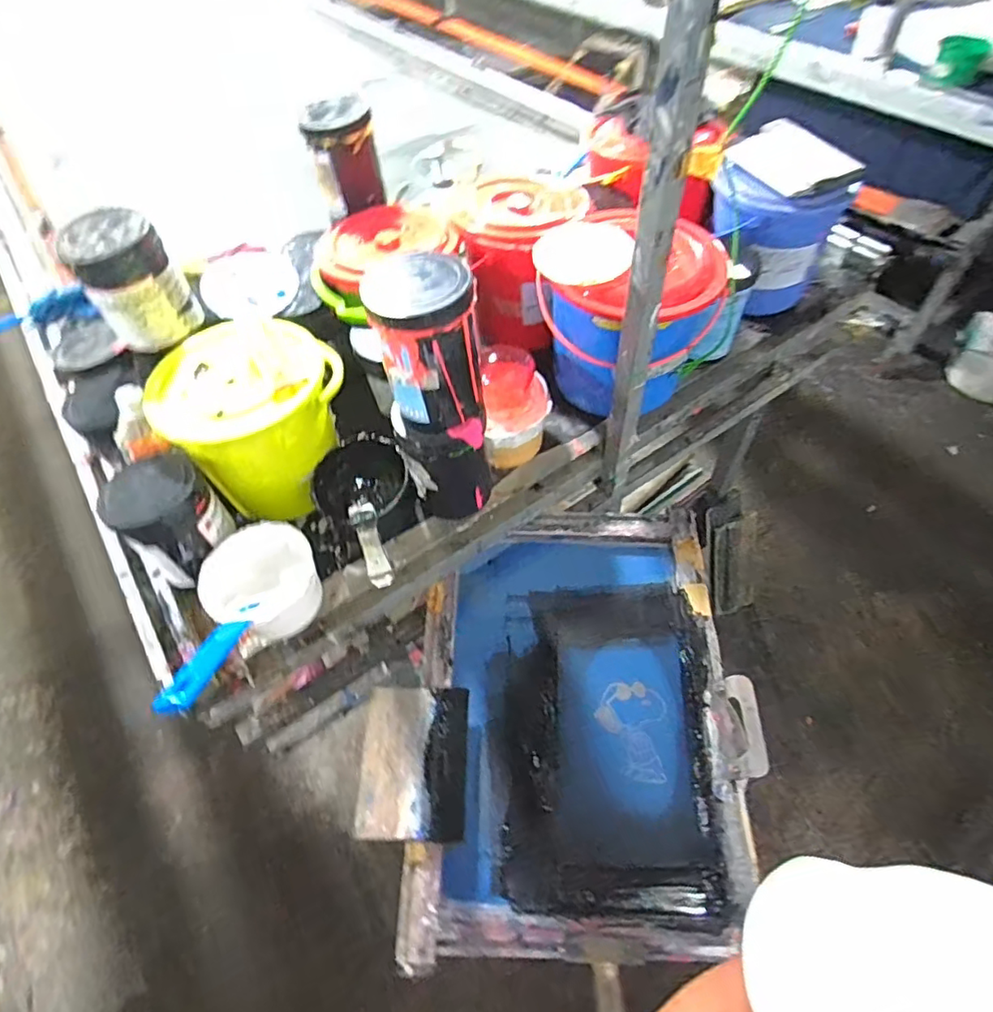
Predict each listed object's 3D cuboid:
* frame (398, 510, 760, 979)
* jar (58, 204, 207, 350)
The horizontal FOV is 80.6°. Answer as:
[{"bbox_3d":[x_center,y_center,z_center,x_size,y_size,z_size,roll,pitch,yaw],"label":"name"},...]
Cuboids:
[{"bbox_3d":[0.105,0.260,0.783,0.386,0.045,0.541,2,58,1],"label":"frame"},{"bbox_3d":[-0.451,-0.282,0.734,0.108,0.134,0.097,-27,57,-19],"label":"jar"}]

